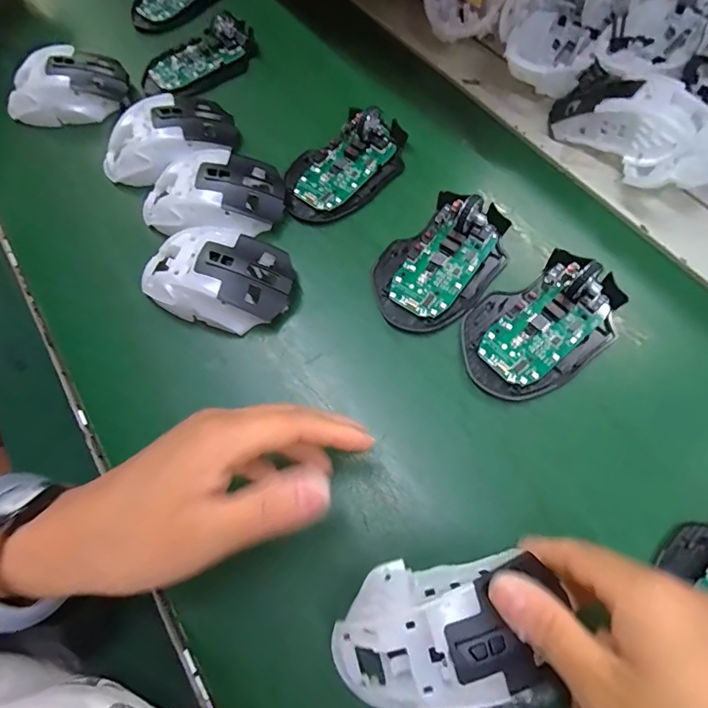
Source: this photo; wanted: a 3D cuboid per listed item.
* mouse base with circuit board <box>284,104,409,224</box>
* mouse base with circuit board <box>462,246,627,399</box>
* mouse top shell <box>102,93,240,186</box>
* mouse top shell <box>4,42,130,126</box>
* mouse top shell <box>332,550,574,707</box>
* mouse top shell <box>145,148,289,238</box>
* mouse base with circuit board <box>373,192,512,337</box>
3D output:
[{"bbox_3d":[-0.007,-0.153,0.346,0.111,0.024,0.069,-39,71,-10],"label":"mouse base with circuit board"},{"bbox_3d":[0.122,-0.022,0.282,0.110,0.027,0.072,-35,70,-8],"label":"mouse base with circuit board"},{"bbox_3d":[-0.152,-0.177,0.359,0.105,0.030,0.064,-40,71,-10],"label":"mouse top shell"},{"bbox_3d":[-0.256,-0.235,0.391,0.105,0.040,0.058,-27,69,-5],"label":"mouse top shell"},{"bbox_3d":[0.045,0.132,0.209,0.108,0.035,0.062,-5,67,1],"label":"mouse top shell"},{"bbox_3d":[-0.107,-0.124,0.335,0.107,0.031,0.067,-2,69,4],"label":"mouse top shell"},{"bbox_3d":[0.061,-0.068,0.305,0.072,0.026,0.110,37,76,17],"label":"mouse base with circuit board"}]

